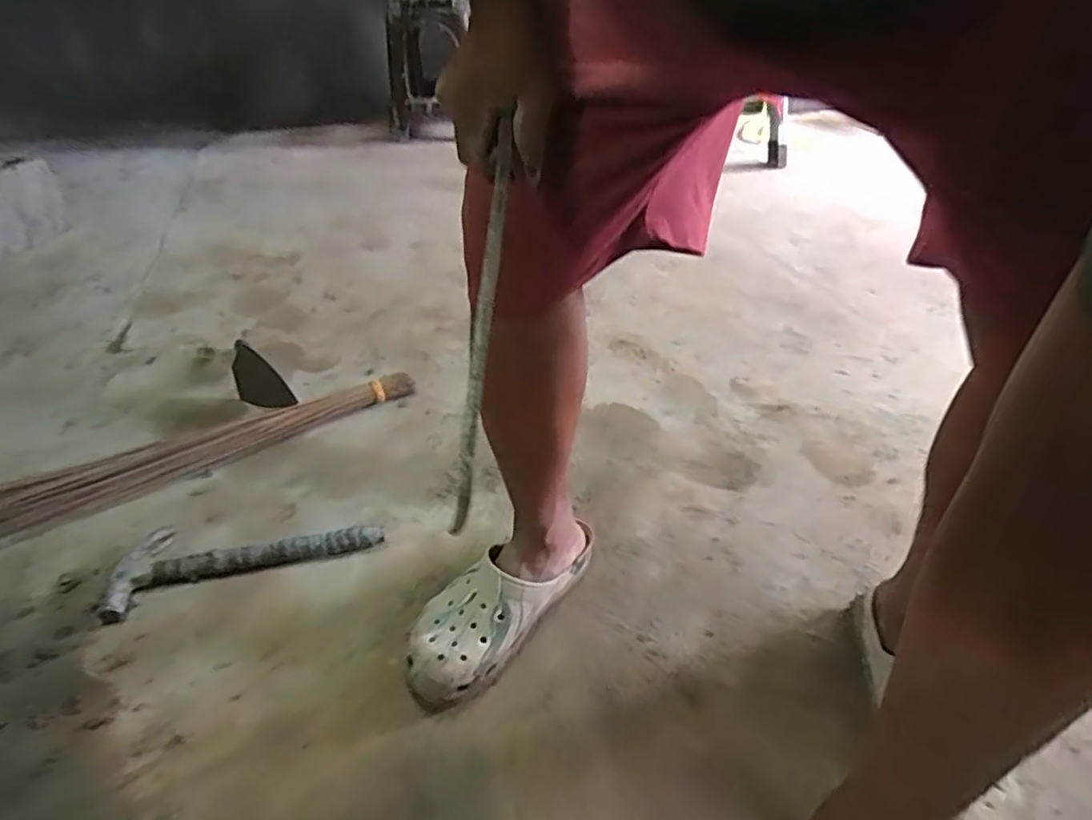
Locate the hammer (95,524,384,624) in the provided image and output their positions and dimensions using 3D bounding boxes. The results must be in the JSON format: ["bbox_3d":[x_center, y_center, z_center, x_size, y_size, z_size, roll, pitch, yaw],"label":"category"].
[{"bbox_3d":[-0.398,0.181,0.847,0.330,0.030,0.128,-13,38,-16],"label":"hammer"}]

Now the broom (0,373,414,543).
[{"bbox_3d":[-0.567,0.060,0.999,0.679,0.041,0.131,-19,40,-24],"label":"broom"}]

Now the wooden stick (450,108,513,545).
[{"bbox_3d":[-0.044,-0.045,0.427,0.012,0.010,0.249,5,79,7],"label":"wooden stick"}]

